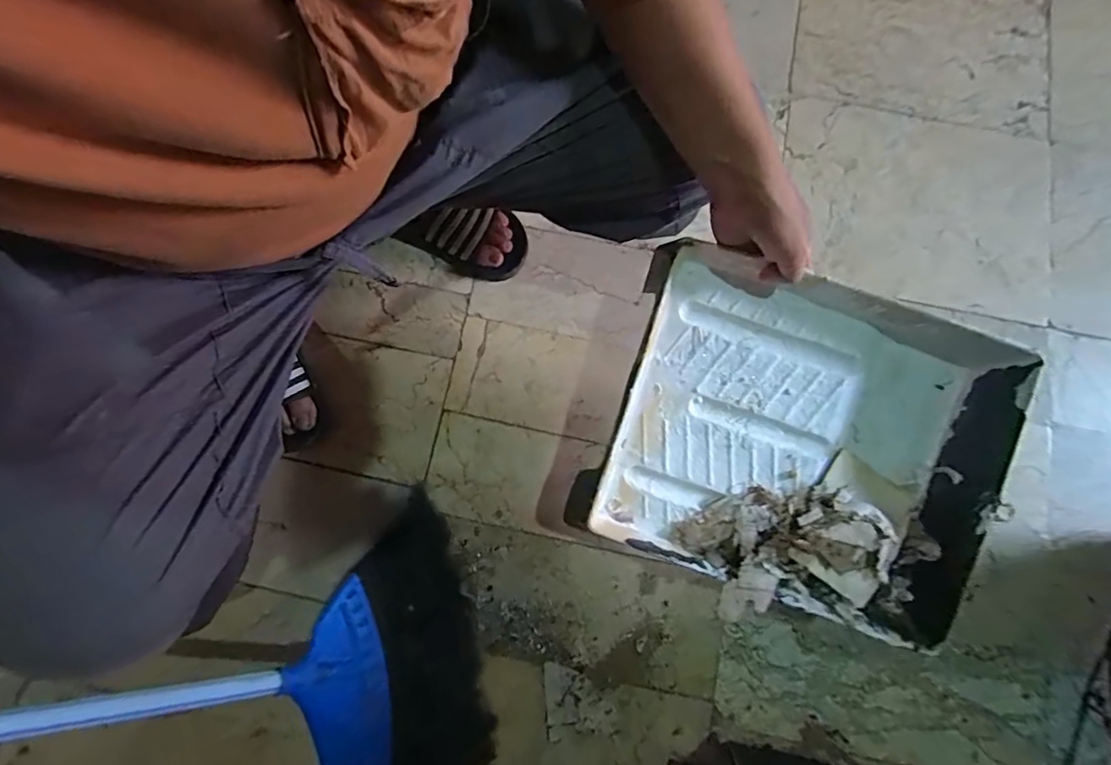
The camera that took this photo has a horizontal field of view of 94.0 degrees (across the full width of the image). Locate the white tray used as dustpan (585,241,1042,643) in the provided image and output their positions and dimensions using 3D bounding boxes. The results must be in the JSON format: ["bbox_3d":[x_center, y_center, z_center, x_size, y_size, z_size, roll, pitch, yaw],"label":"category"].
[{"bbox_3d":[0.238,0.052,0.501,0.345,0.075,0.297,18,78,4],"label":"white tray used as dustpan"}]

